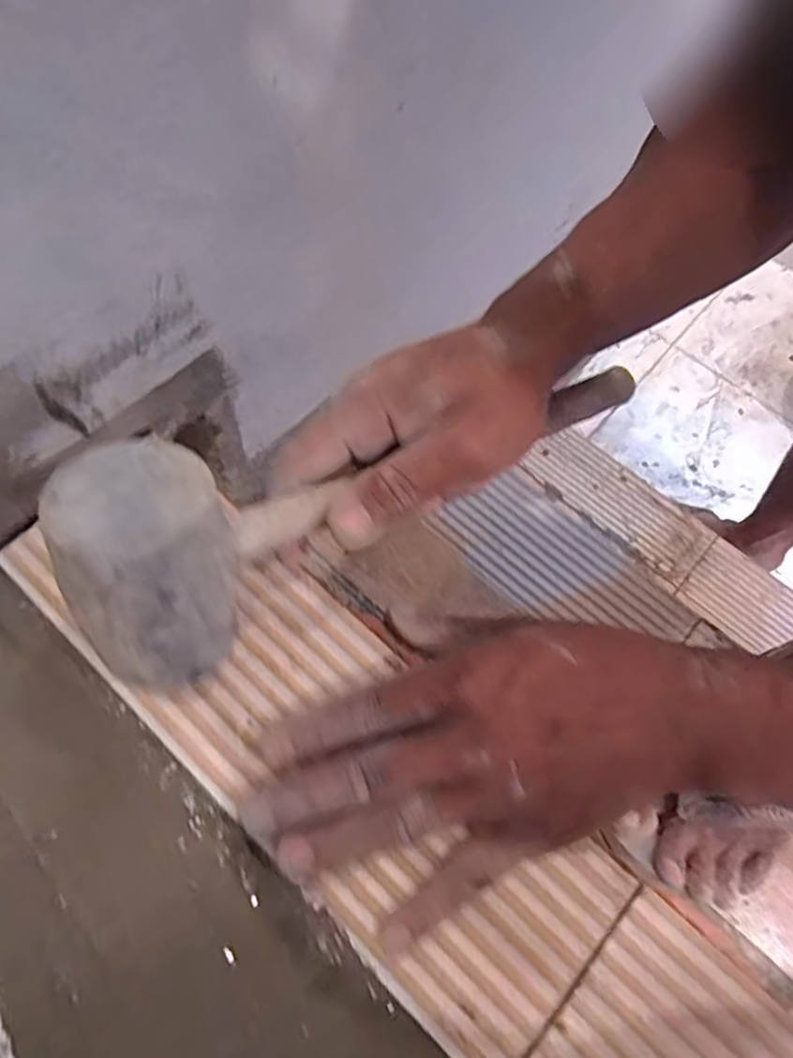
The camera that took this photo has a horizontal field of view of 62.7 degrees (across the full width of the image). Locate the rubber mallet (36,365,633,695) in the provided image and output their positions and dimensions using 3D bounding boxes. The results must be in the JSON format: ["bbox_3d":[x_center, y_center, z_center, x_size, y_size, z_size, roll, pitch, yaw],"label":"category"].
[{"bbox_3d":[0.001,-0.023,0.289,0.284,0.064,0.064,-22,67,-33],"label":"rubber mallet"}]

